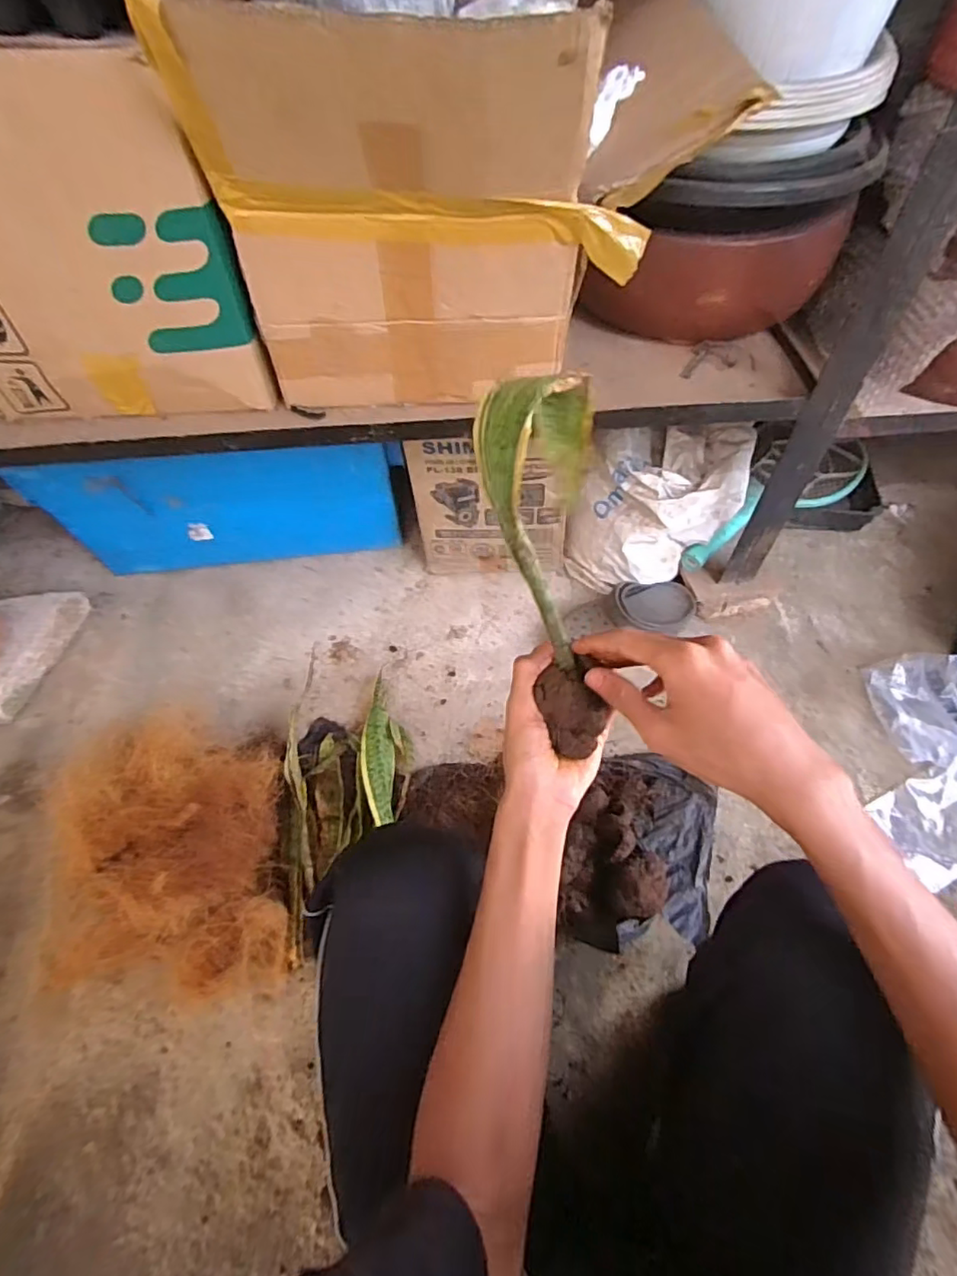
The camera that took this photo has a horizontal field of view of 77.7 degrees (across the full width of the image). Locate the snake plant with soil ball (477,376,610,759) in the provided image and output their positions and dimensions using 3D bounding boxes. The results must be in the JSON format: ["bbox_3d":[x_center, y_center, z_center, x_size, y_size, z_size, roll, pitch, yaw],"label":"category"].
[{"bbox_3d":[0.046,-0.075,0.420,0.086,0.155,0.256,0,58,2],"label":"snake plant with soil ball"}]

